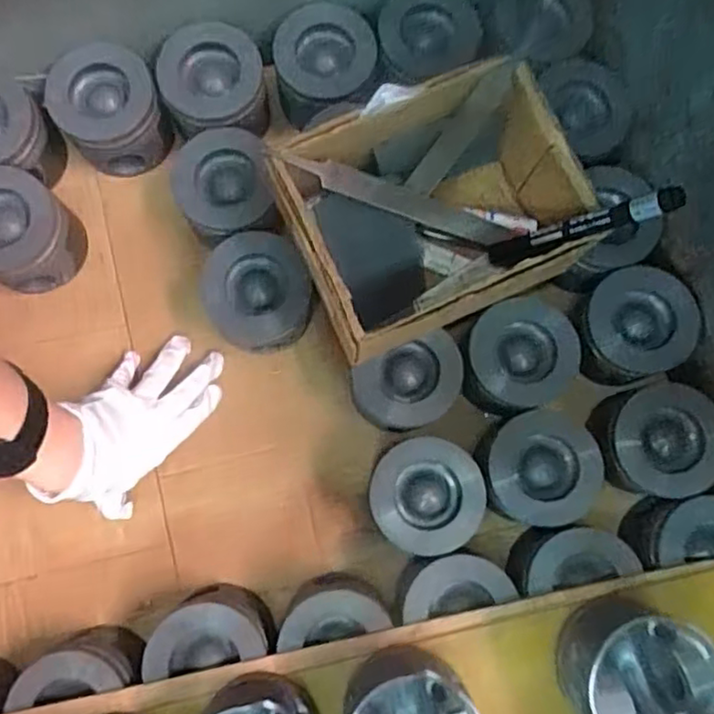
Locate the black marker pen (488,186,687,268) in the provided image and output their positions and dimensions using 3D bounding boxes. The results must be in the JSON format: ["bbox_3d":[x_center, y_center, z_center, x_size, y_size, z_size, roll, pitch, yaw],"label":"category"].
[{"bbox_3d":[0.151,-0.088,0.468,0.016,0.152,0.022,12,76,-35],"label":"black marker pen"}]

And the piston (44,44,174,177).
[{"bbox_3d":[-0.219,-0.219,0.595,0.092,0.074,0.096,0,78,-1],"label":"piston"}]

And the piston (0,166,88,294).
[{"bbox_3d":[-0.293,-0.107,0.580,0.096,0.072,0.089,0,78,-1],"label":"piston"}]

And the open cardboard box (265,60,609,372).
[{"bbox_3d":[0.055,-0.106,0.510,0.203,0.099,0.158,-24,80,-6],"label":"open cardboard box"}]

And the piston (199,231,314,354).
[{"bbox_3d":[-0.085,-0.052,0.575,0.088,0.072,0.086,0,78,-1],"label":"piston"}]

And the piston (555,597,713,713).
[{"bbox_3d":[0.183,0.212,0.448,0.093,0.087,0.086,0,78,-1],"label":"piston"}]

